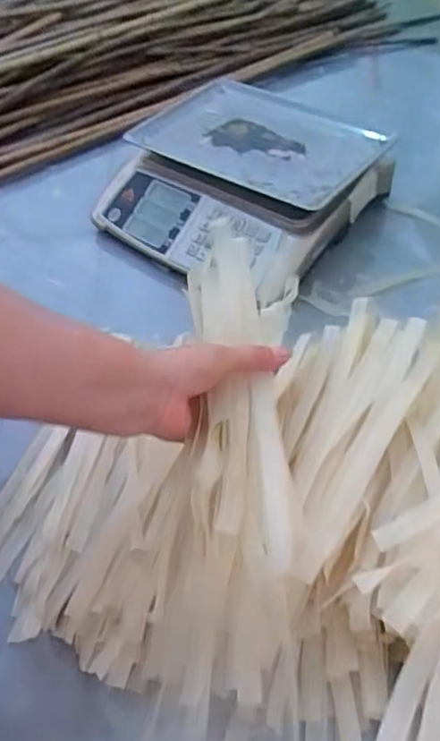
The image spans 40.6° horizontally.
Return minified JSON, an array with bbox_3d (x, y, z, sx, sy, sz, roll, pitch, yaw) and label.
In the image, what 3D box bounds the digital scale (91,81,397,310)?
[{"bbox_3d":[0.032,-0.278,0.895,0.352,0.112,0.338,32,57,27],"label":"digital scale"}]

